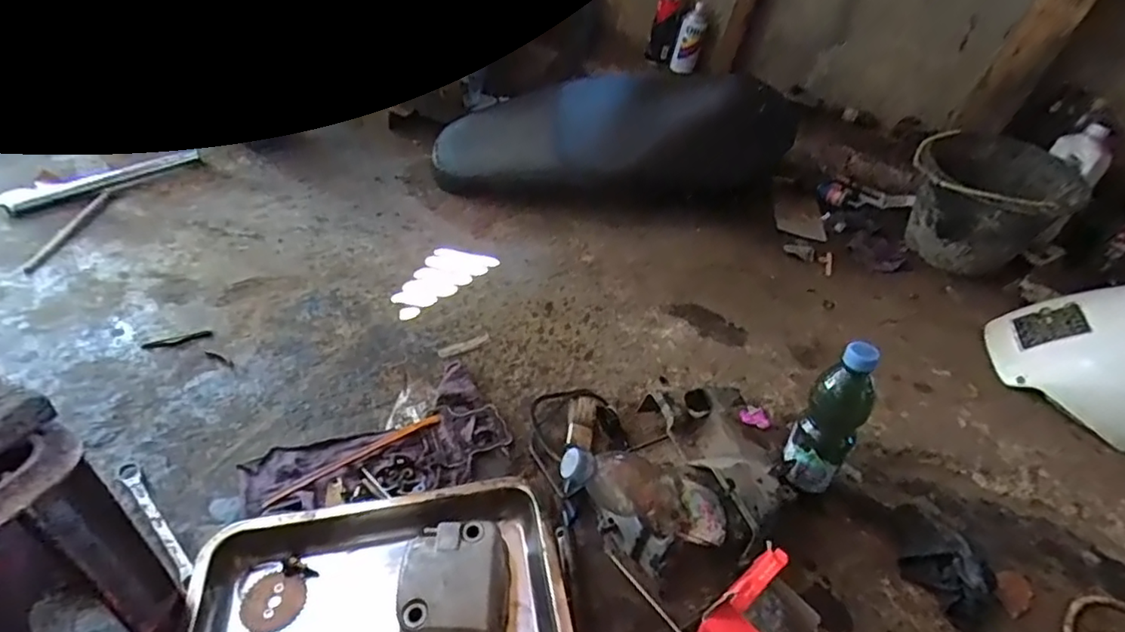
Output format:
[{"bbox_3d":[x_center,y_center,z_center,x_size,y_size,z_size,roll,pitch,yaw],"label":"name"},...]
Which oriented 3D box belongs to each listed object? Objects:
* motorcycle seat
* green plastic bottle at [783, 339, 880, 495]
[{"bbox_3d":[0.097,-0.378,1.267,0.757,0.208,0.183,-2,39,11],"label":"motorcycle seat"},{"bbox_3d":[0.312,0.118,0.690,0.070,0.192,0.051,31,44,20],"label":"green plastic bottle"}]

